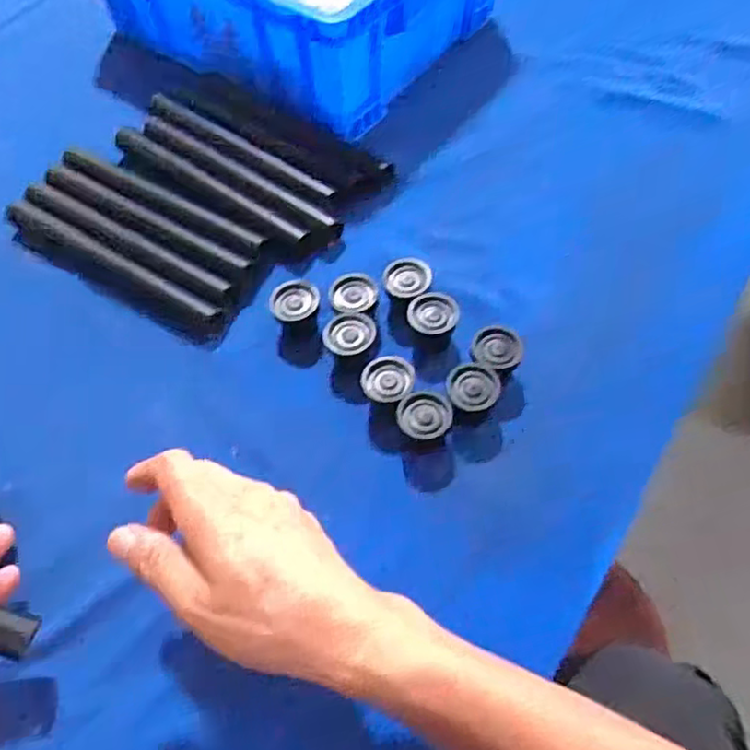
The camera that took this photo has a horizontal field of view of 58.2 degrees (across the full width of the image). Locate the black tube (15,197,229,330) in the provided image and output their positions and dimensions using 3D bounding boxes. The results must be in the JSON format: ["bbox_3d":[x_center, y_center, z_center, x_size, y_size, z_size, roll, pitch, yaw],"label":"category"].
[{"bbox_3d":[-0.210,-0.090,0.541,0.211,0.020,0.023,26,65,16],"label":"black tube"}]

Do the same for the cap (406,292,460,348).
[{"bbox_3d":[0.042,-0.039,0.498,0.036,0.030,0.033,-1,60,2],"label":"cap"}]

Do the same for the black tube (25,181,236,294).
[{"bbox_3d":[-0.203,-0.112,0.551,0.204,0.018,0.019,25,64,16],"label":"black tube"}]

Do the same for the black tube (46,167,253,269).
[{"bbox_3d":[-0.186,-0.130,0.556,0.204,0.015,0.019,24,64,15],"label":"black tube"}]

